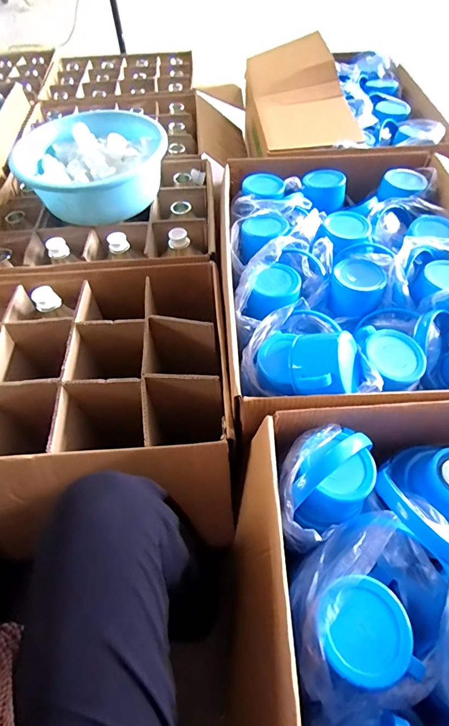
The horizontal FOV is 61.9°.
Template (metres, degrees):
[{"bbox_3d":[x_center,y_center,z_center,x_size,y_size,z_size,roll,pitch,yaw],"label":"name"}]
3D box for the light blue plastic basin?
[{"bbox_3d":[-0.325,-0.483,0.944,0.334,0.157,0.334,0,55,1],"label":"light blue plastic basin"}]

